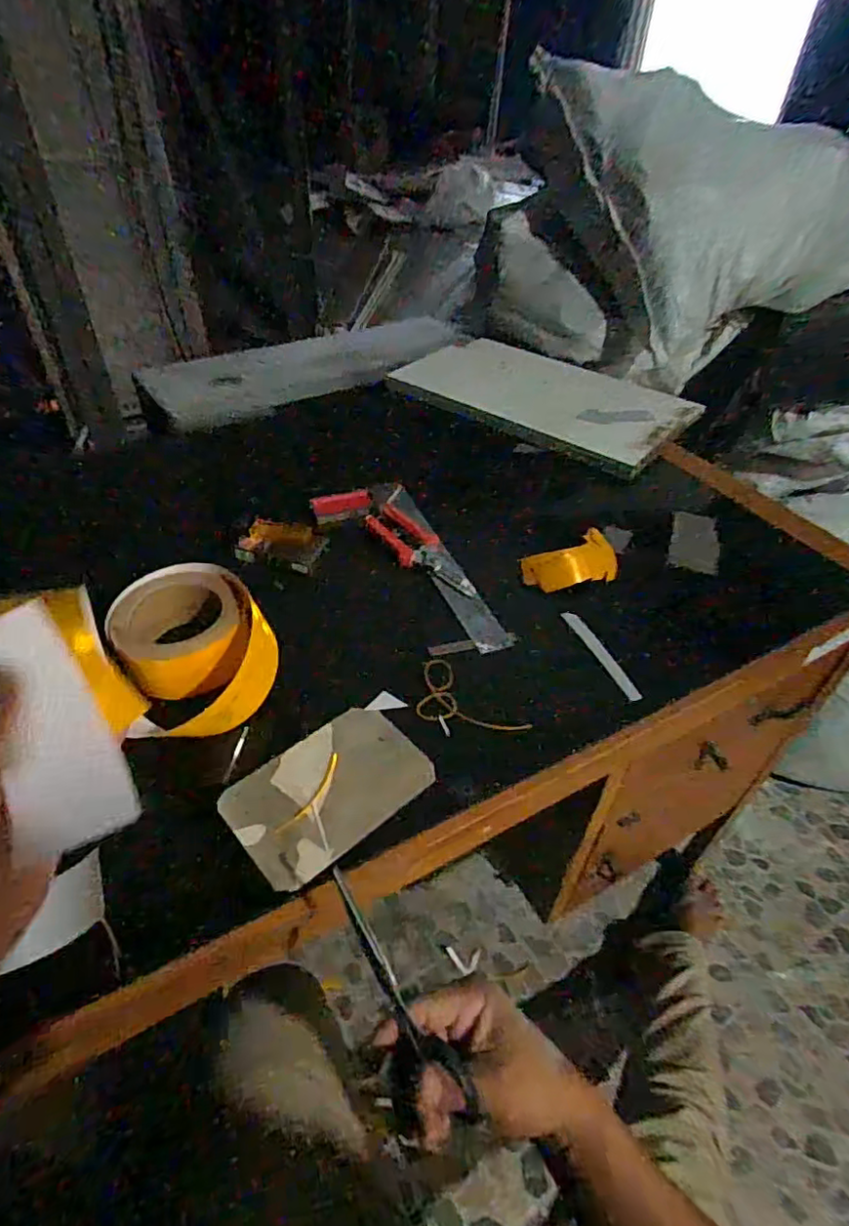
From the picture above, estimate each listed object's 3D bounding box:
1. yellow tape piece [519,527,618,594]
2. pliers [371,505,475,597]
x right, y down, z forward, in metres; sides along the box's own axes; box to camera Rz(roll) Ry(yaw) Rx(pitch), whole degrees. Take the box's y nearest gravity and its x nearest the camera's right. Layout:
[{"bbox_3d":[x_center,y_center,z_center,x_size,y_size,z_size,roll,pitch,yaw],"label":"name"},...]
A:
[{"bbox_3d":[0.162,-0.056,0.680,0.098,0.034,0.050,-14,47,-16],"label":"yellow tape piece"},{"bbox_3d":[-0.004,-0.068,0.688,0.046,0.017,0.166,-24,50,-25],"label":"pliers"}]

